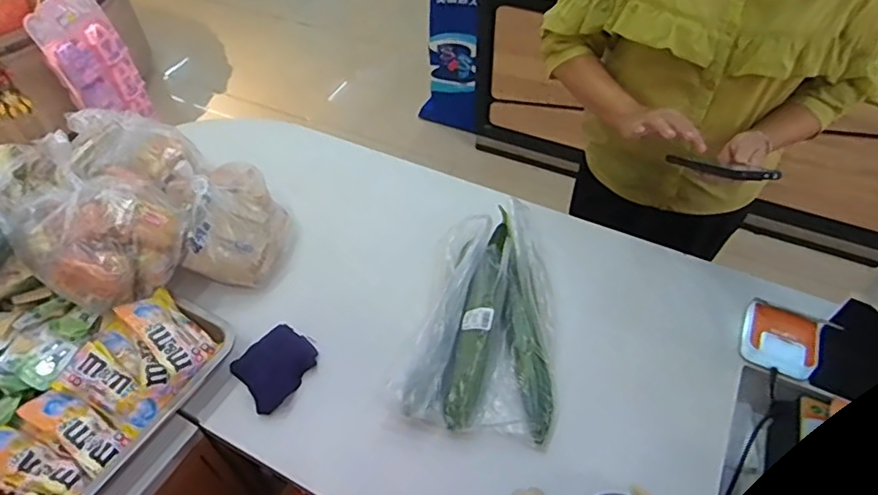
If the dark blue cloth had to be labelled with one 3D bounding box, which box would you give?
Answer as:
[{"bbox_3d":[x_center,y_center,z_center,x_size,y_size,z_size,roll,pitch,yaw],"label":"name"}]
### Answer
[{"bbox_3d":[-0.231,0.164,0.776,0.103,0.022,0.095,-37,57,-28],"label":"dark blue cloth"}]

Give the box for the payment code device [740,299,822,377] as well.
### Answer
[{"bbox_3d":[0.491,0.127,0.788,0.092,0.038,0.099,16,50,15],"label":"payment code device"}]

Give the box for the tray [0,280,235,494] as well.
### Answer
[{"bbox_3d":[-0.527,0.179,0.709,0.337,0.069,0.391,23,52,20],"label":"tray"}]

